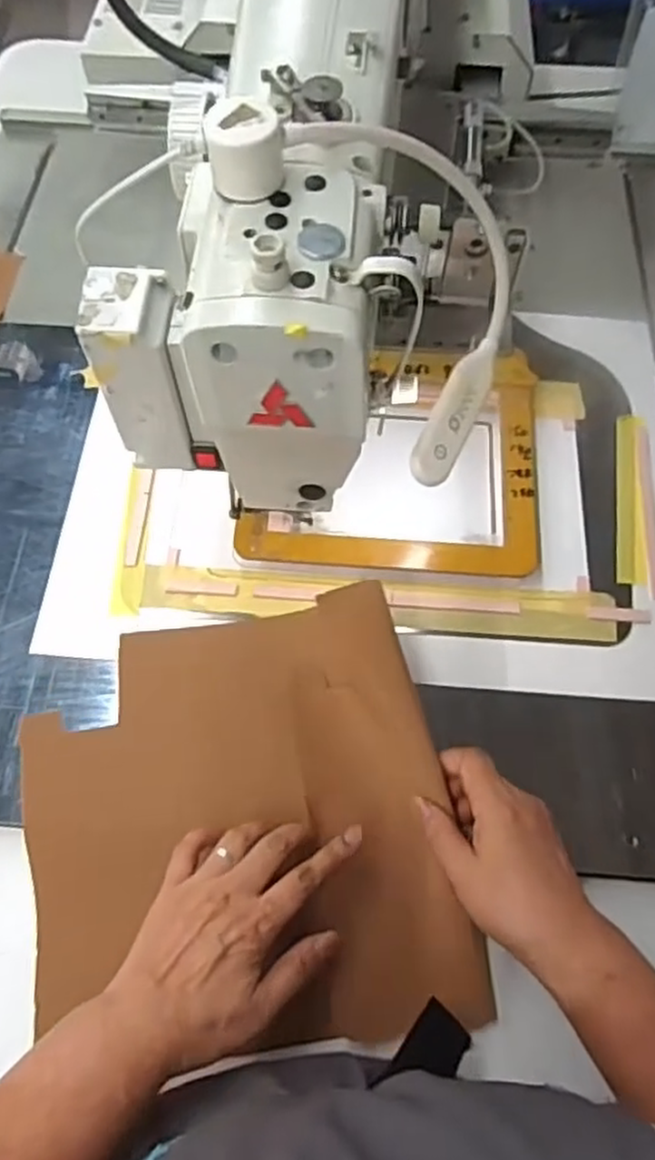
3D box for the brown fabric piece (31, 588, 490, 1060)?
[{"bbox_3d":[-0.063,0.159,0.481,0.281,0.072,0.272,-9,64,-4],"label":"brown fabric piece"}]

